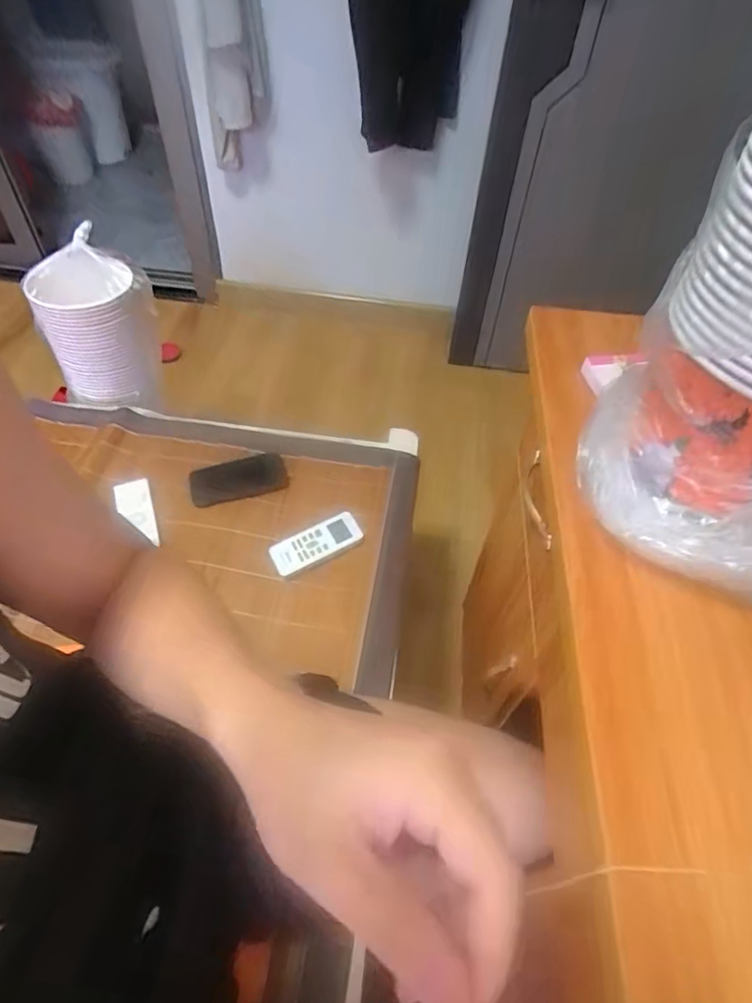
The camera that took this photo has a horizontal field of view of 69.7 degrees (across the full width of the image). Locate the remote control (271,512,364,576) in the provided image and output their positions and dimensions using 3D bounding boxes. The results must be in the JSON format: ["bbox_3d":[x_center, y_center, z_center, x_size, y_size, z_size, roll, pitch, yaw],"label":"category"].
[{"bbox_3d":[-0.086,0.061,0.777,0.130,0.022,0.051,-24,56,-6],"label":"remote control"}]

